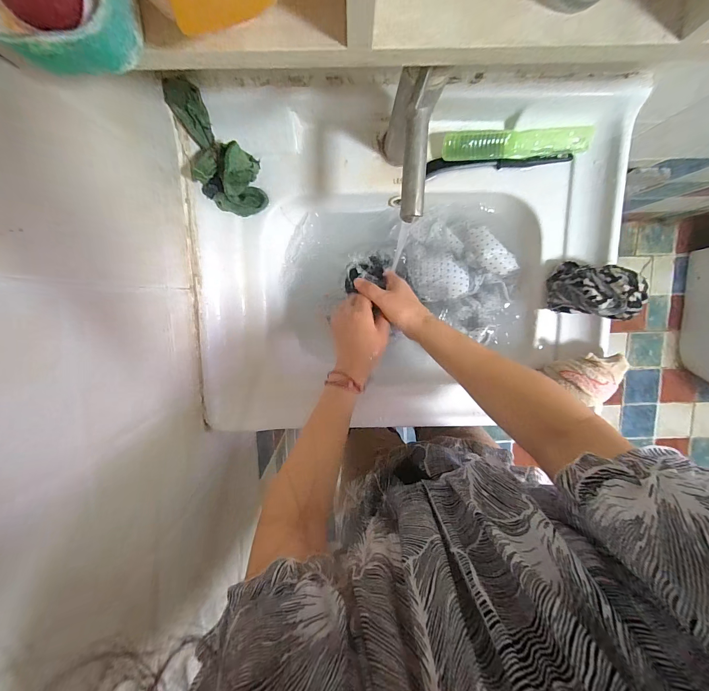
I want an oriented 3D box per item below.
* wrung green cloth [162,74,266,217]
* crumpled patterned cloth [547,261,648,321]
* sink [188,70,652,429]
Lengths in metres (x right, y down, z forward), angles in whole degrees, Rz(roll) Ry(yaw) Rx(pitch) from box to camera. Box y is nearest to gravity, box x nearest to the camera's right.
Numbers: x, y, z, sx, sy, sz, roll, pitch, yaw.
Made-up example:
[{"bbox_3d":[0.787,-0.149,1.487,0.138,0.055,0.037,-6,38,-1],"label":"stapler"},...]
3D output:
[{"bbox_3d":[-0.185,-0.255,0.424,0.083,0.061,0.165,-28,112,3],"label":"wrung green cloth"},{"bbox_3d":[0.334,-0.078,0.444,0.079,0.087,0.073,9,99,-2],"label":"crumpled patterned cloth"},{"bbox_3d":[0.069,-0.118,0.498,0.587,0.150,0.453,0,99,-1],"label":"sink"}]

